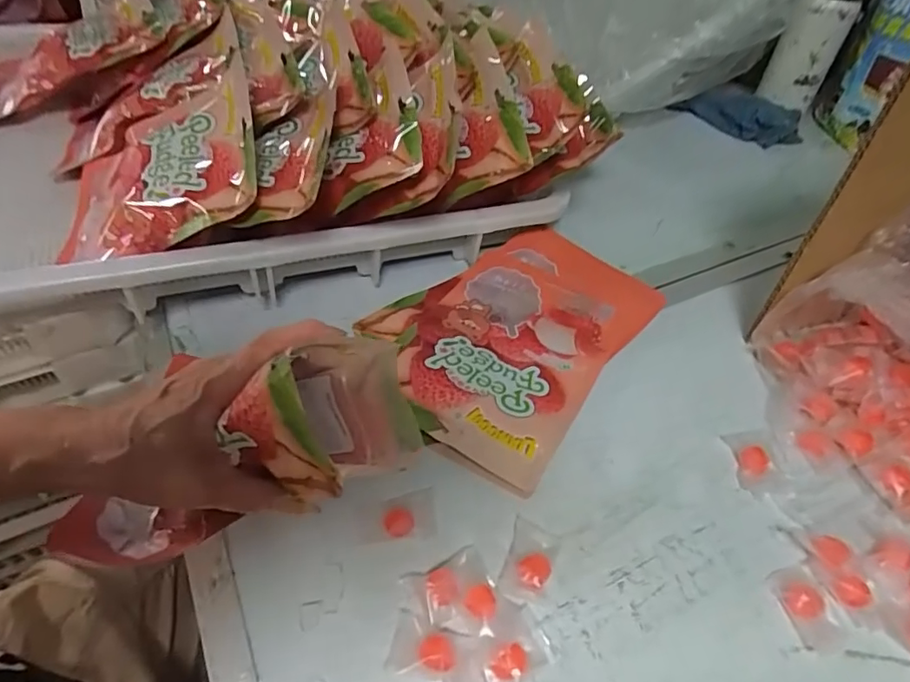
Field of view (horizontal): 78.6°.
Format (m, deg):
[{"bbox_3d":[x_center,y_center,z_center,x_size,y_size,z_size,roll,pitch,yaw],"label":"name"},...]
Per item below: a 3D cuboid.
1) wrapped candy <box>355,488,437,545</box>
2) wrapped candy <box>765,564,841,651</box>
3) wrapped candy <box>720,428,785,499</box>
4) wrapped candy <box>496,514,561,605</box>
[{"bbox_3d":[-0.040,0.122,0.380,0.055,0.010,0.032,-7,51,-10],"label":"wrapped candy"},{"bbox_3d":[0.226,0.169,0.355,0.029,0.016,0.049,-6,51,-10],"label":"wrapped candy"},{"bbox_3d":[0.234,0.089,0.426,0.041,0.013,0.054,1,50,-4],"label":"wrapped candy"},{"bbox_3d":[0.049,0.145,0.366,0.030,0.010,0.054,18,51,11],"label":"wrapped candy"}]

